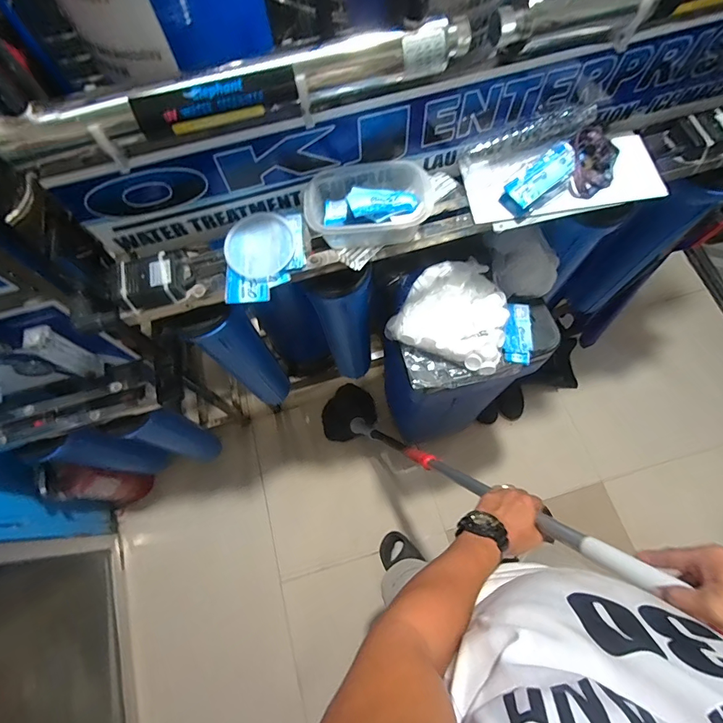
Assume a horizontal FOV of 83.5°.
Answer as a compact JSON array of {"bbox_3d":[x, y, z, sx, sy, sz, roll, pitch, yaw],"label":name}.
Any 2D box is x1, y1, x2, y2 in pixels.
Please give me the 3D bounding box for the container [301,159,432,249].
[{"bbox_3d":[0.013,-0.244,0.608,0.186,0.059,0.134,-4,69,1],"label":"container"}]

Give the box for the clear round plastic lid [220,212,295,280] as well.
[{"bbox_3d":[-0.159,-0.181,0.623,0.105,0.013,0.103,-24,70,-7],"label":"clear round plastic lid"}]

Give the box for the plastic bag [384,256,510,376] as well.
[{"bbox_3d":[0.187,-0.105,0.795,0.222,0.089,0.193,23,72,10],"label":"plastic bag"}]

